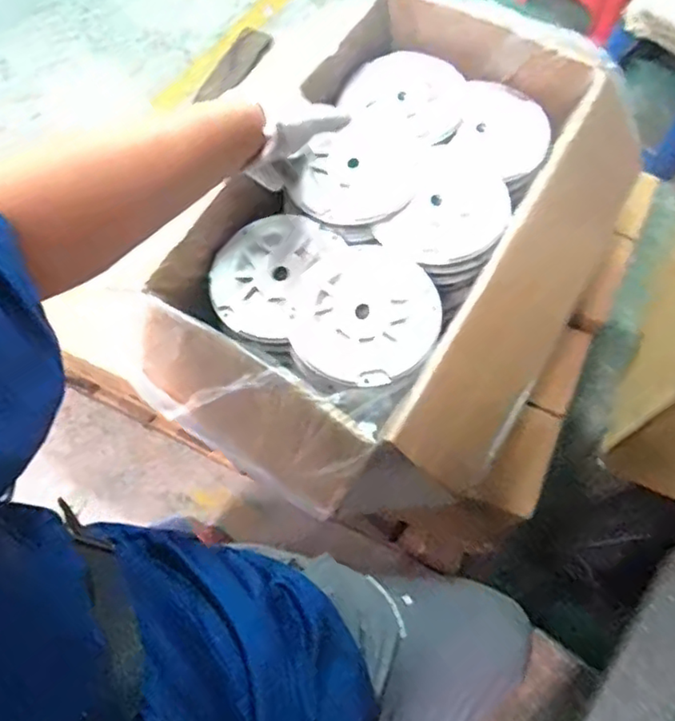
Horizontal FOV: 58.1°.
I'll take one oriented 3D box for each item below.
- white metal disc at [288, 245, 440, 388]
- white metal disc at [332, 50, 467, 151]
[{"bbox_3d":[0.027,-0.043,0.568,0.128,0.013,0.136,-1,70,2],"label":"white metal disc"},{"bbox_3d":[0.078,-0.295,0.671,0.128,0.007,0.120,-1,70,2],"label":"white metal disc"}]

